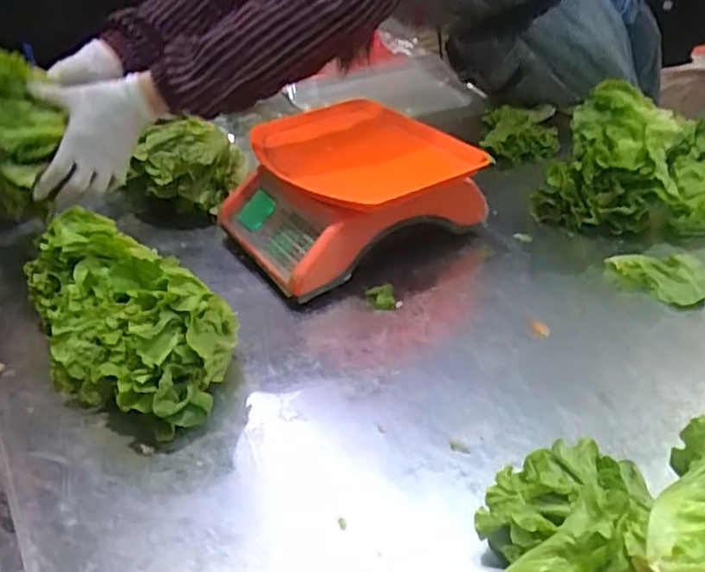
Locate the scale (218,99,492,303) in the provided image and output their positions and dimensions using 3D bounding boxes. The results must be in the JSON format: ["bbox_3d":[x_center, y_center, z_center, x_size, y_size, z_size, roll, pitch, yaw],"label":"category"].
[{"bbox_3d":[-0.011,-0.132,0.897,0.304,0.131,0.274,-17,36,-17],"label":"scale"}]

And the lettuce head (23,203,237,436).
[{"bbox_3d":[-0.245,0.036,0.699,0.279,0.123,0.141,25,44,36],"label":"lettuce head"}]

